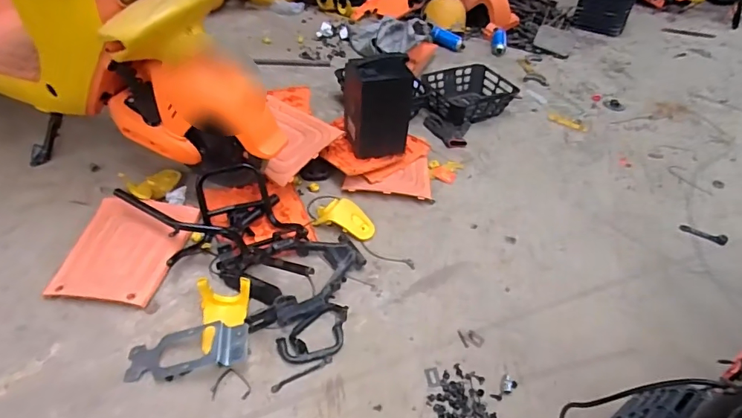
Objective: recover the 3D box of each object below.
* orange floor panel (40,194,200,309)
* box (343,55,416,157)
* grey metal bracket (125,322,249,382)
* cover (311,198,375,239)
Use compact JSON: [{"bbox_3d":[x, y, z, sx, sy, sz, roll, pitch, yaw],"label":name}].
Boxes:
[{"bbox_3d":[-0.615,0.087,1.188,0.265,0.049,0.322,4,43,-2],"label":"orange floor panel"},{"bbox_3d":[0.018,-0.326,1.426,0.168,0.280,0.180,-10,44,-17],"label":"box"},{"bbox_3d":[-0.383,0.303,0.999,0.244,0.040,0.107,-12,45,1],"label":"grey metal bracket"},{"bbox_3d":[-0.077,0.021,1.314,0.184,0.056,0.090,19,45,13],"label":"cover"}]

